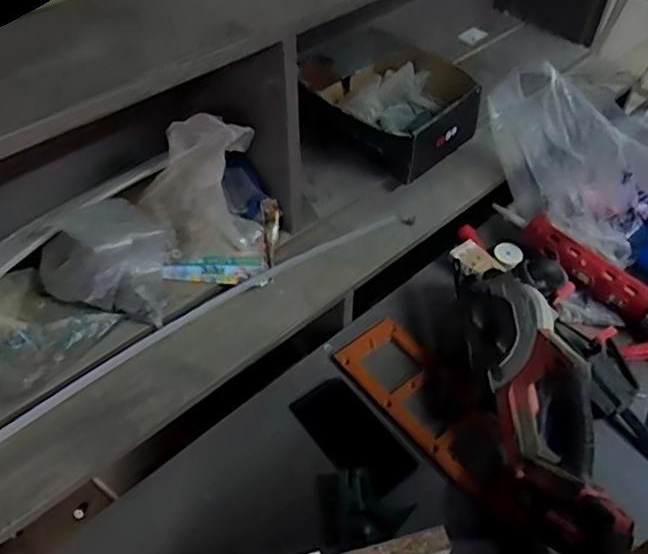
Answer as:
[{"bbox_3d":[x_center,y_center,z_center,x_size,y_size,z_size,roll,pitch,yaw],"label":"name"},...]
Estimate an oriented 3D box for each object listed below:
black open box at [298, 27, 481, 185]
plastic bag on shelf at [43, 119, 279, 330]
[{"bbox_3d":[0.110,-0.291,0.989,0.254,0.107,0.242,32,56,24],"label":"black open box"},{"bbox_3d":[-0.204,-0.073,0.765,0.313,0.184,0.149,-29,55,-23],"label":"plastic bag on shelf"}]

